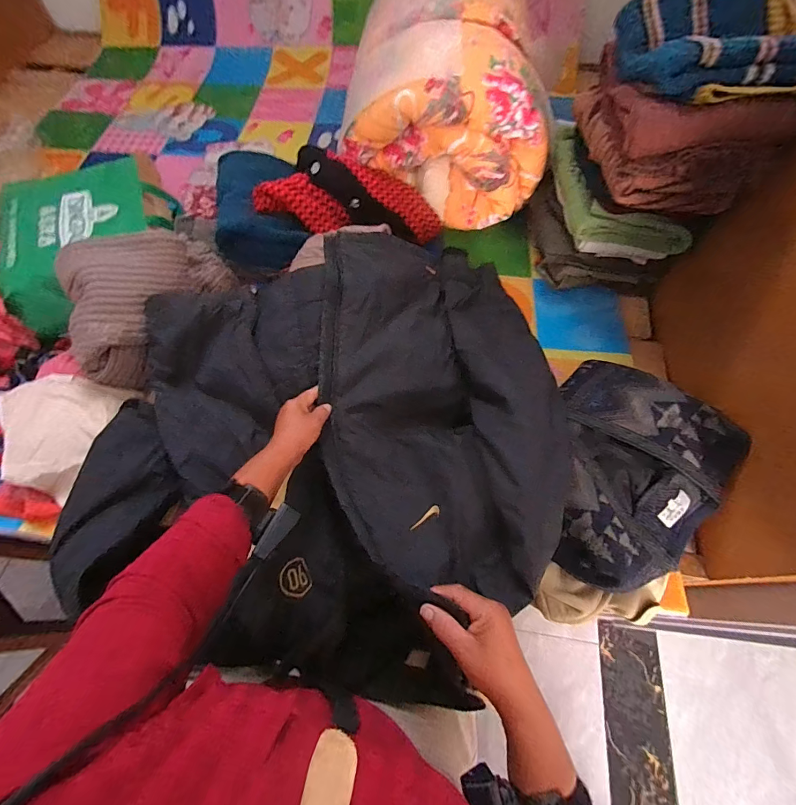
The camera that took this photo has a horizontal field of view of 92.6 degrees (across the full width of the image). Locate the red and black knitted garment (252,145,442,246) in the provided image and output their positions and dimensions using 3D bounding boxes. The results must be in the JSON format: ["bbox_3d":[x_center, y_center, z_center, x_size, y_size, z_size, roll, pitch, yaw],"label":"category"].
[{"bbox_3d":[-0.094,-0.437,0.806,0.373,0.086,0.148,7,63,-11],"label":"red and black knitted garment"}]

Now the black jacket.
[{"bbox_3d":[-0.098,0.018,0.602,0.633,0.142,0.686,12,64,6],"label":"black jacket"}]

